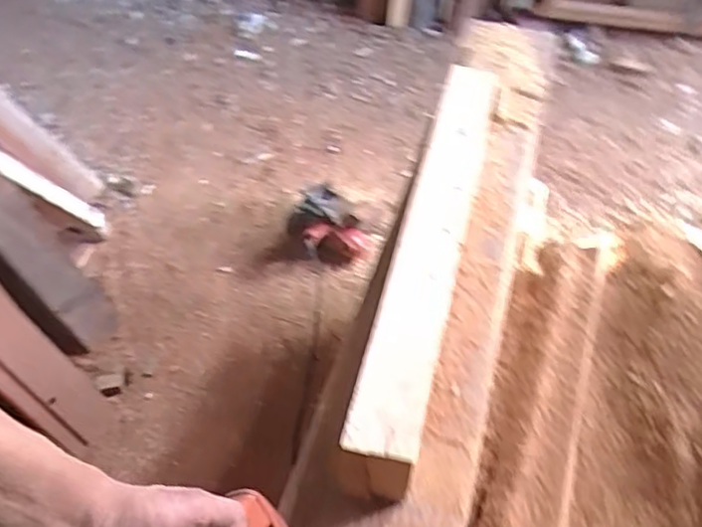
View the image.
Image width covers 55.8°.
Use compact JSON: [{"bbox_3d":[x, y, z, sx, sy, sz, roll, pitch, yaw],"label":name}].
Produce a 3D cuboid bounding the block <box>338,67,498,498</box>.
[{"bbox_3d":[0.121,-0.047,0.953,0.088,0.126,0.789,10,48,11],"label":"block"}]

